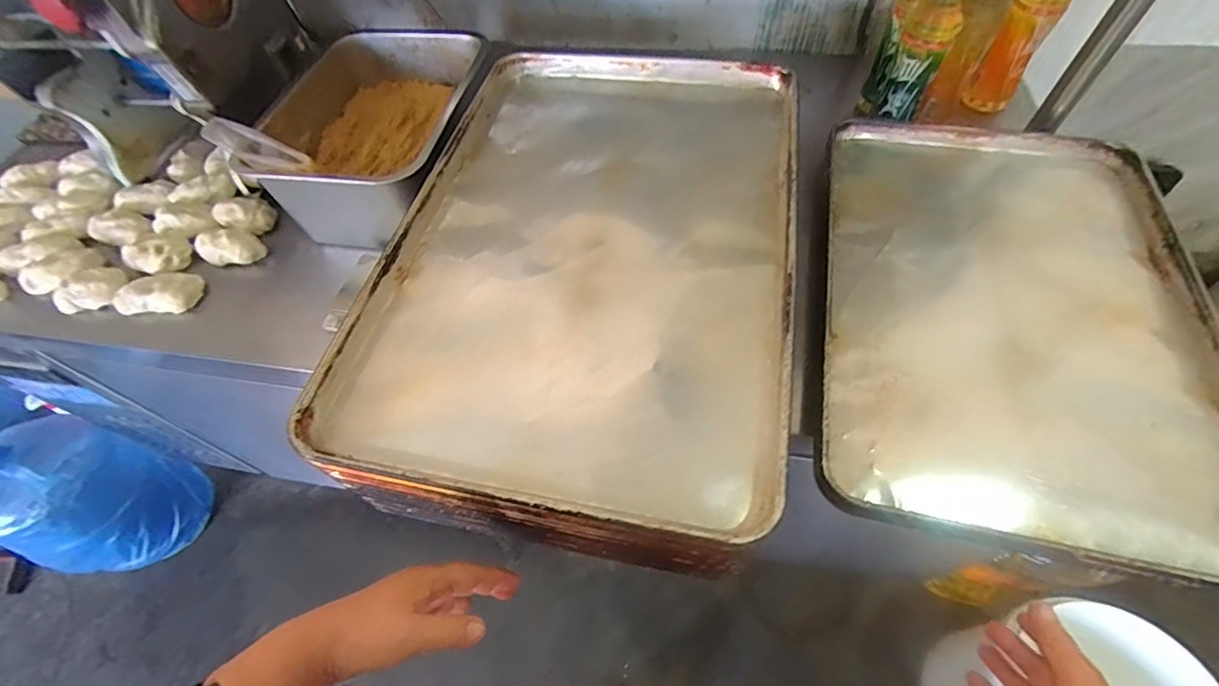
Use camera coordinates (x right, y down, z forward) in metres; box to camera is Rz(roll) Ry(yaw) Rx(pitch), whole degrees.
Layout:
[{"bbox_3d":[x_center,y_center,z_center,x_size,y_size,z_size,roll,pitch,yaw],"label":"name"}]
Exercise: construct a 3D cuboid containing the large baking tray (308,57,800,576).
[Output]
[{"bbox_3d":[-0.014,-0.122,0.566,0.405,0.044,0.634,9,58,9],"label":"large baking tray"}]

